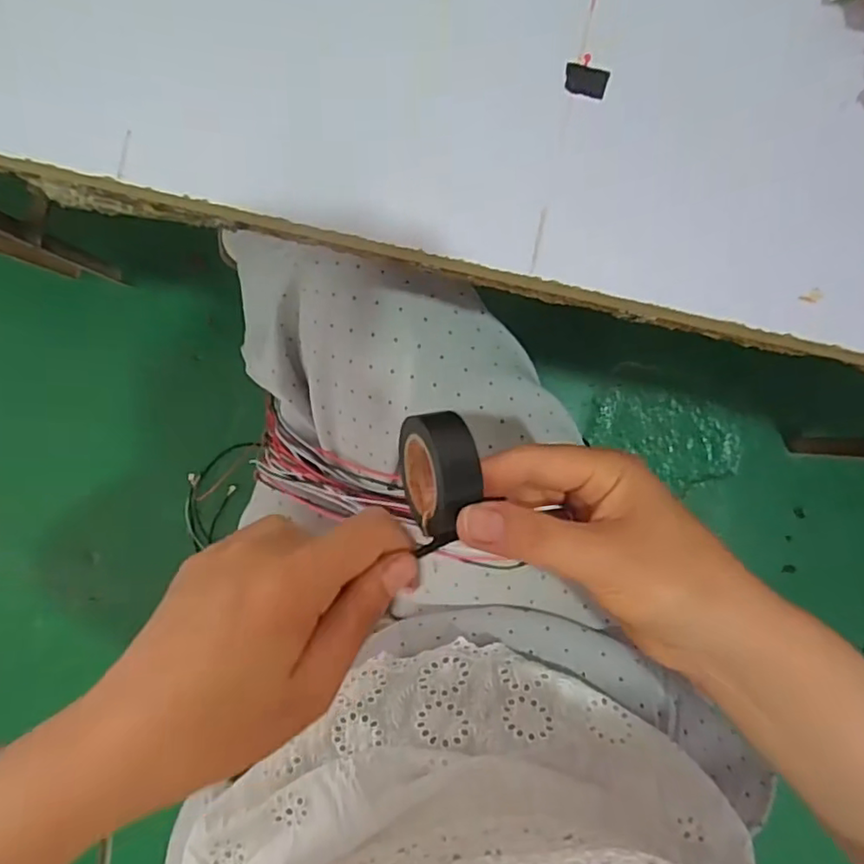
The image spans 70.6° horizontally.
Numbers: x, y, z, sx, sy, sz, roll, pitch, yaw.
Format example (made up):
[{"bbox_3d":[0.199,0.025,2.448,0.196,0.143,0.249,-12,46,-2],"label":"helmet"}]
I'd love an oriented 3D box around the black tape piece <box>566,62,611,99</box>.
[{"bbox_3d":[0.064,-0.145,0.251,0.018,0.004,0.012,14,91,1],"label":"black tape piece"}]

